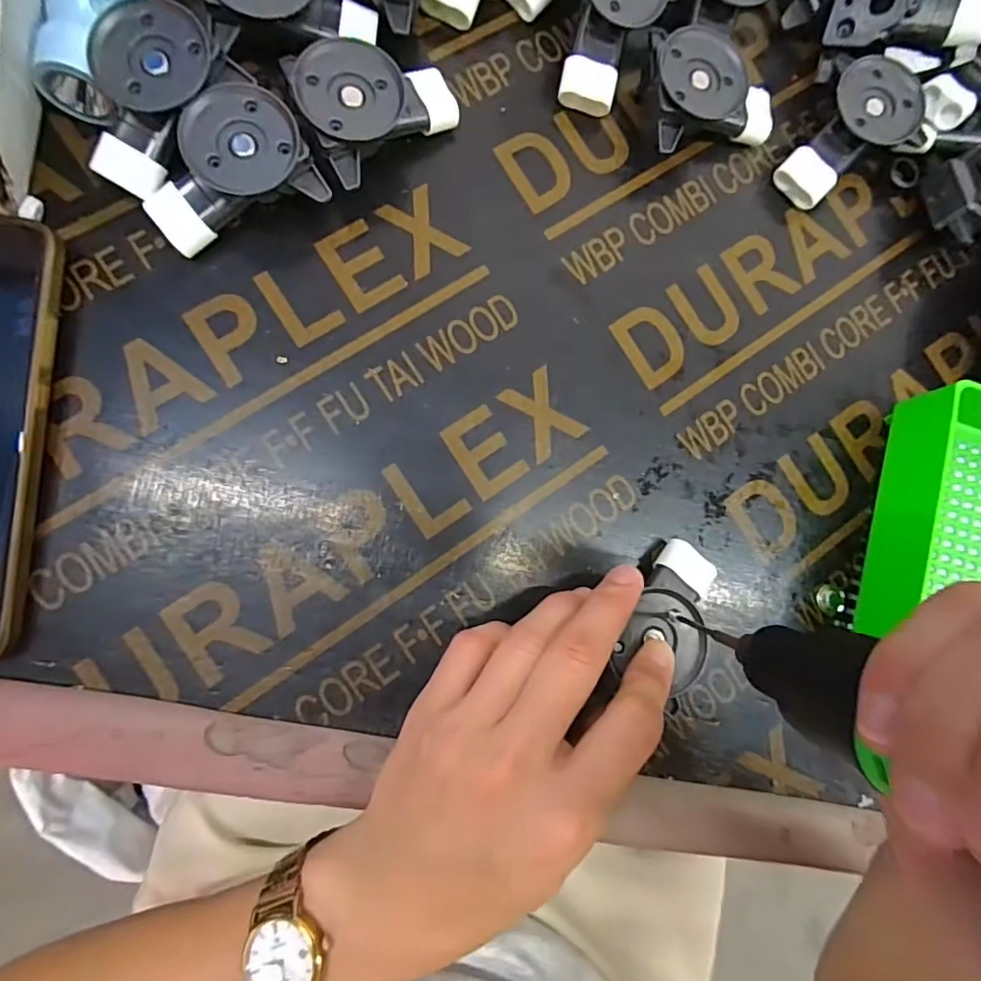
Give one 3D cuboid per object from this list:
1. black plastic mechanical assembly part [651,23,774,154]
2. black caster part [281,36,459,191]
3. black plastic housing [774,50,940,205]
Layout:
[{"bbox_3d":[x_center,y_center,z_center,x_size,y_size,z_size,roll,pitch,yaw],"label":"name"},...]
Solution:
[{"bbox_3d":[0.103,-0.186,0.252,0.066,0.031,0.044,-19,87,-9],"label":"black plastic mechanical assembly part"},{"bbox_3d":[-0.050,-0.163,0.227,0.066,0.032,0.044,-44,92,-10],"label":"black caster part"},{"bbox_3d":[0.174,-0.175,0.263,0.072,0.022,0.046,-27,92,9],"label":"black plastic housing"}]

